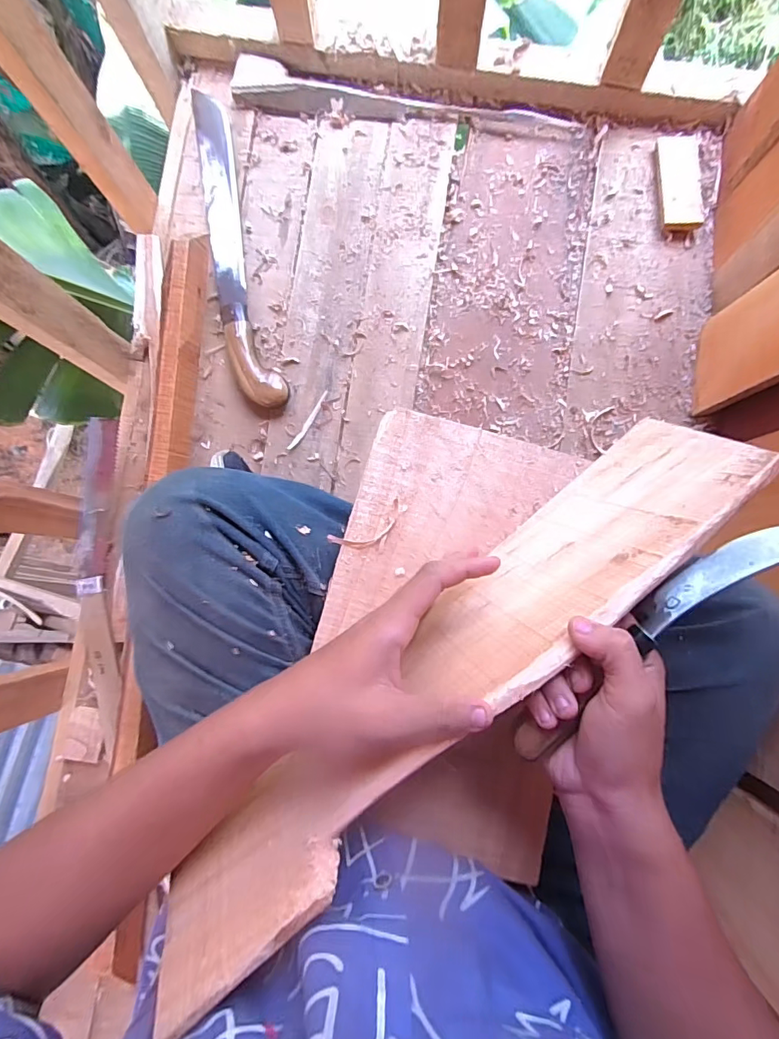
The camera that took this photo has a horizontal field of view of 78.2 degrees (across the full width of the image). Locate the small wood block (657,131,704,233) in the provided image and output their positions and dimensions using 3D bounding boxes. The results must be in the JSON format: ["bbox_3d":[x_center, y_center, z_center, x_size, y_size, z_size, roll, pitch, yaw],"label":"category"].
[{"bbox_3d":[0.362,-0.421,0.600,0.046,0.021,0.121,1,84,1],"label":"small wood block"}]

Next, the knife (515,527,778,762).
[{"bbox_3d":[0.151,0.064,0.266,0.205,0.040,0.026,-43,85,7],"label":"knife"}]

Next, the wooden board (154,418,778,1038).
[{"bbox_3d":[0.049,0.084,0.306,0.449,0.125,0.015,-40,112,-8],"label":"wooden board"}]

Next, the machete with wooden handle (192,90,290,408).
[{"bbox_3d":[-0.200,-0.347,0.613,0.058,0.026,0.432,-13,84,0],"label":"machete with wooden handle"}]

